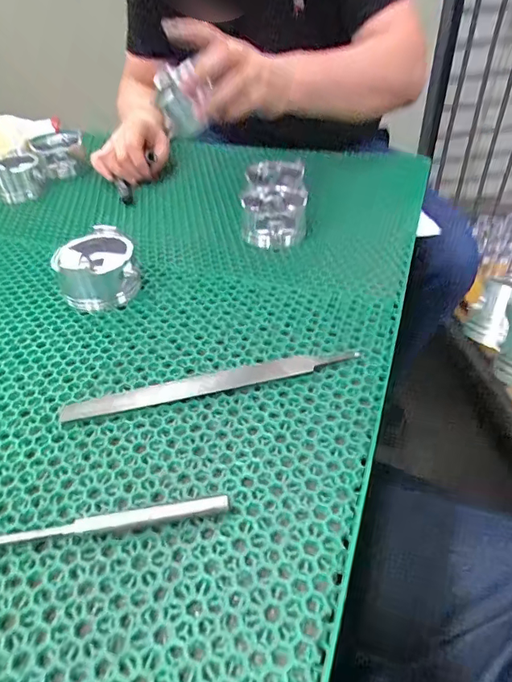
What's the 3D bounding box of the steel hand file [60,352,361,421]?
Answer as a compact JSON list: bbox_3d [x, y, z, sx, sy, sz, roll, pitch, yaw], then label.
[{"bbox_3d":[-0.032,0.033,0.381,0.238,0.009,0.021,-10,42,-9],"label":"steel hand file"}]

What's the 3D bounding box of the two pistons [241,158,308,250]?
[{"bbox_3d":[0.023,-0.173,0.588,0.073,0.051,0.151,0,42,2],"label":"two pistons"}]

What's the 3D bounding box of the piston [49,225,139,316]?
[{"bbox_3d":[-0.159,-0.073,0.476,0.078,0.052,0.075,-13,43,-12],"label":"piston"}]

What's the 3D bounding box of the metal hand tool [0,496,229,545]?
[{"bbox_3d":[-0.108,0.116,0.290,0.181,0.012,0.010,-7,42,-6],"label":"metal hand tool"}]

